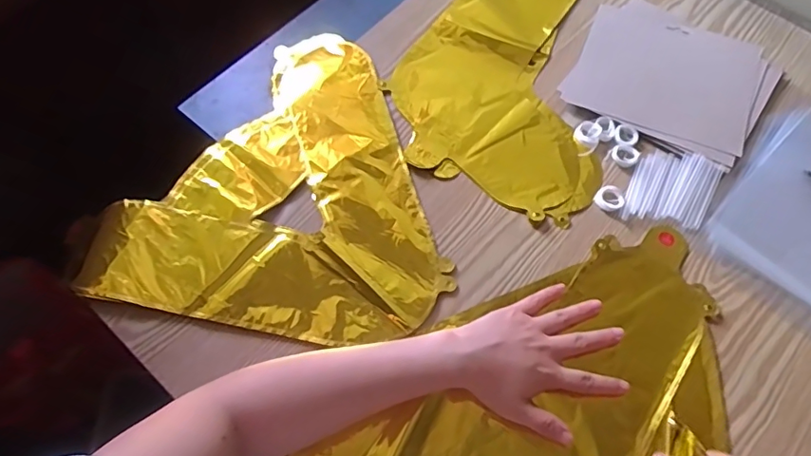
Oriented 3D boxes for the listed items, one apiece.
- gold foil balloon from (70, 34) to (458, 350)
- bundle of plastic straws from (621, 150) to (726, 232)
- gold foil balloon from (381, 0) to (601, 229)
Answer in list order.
[{"bbox_3d":[-0.114,-0.066,0.569,0.333,0.012,0.354,10,66,6],"label":"gold foil balloon"},{"bbox_3d":[0.274,-0.040,0.551,0.078,0.004,0.098,25,68,12],"label":"bundle of plastic straws"},{"bbox_3d":[0.149,-0.203,0.637,0.250,0.008,0.386,27,69,13],"label":"gold foil balloon"}]

